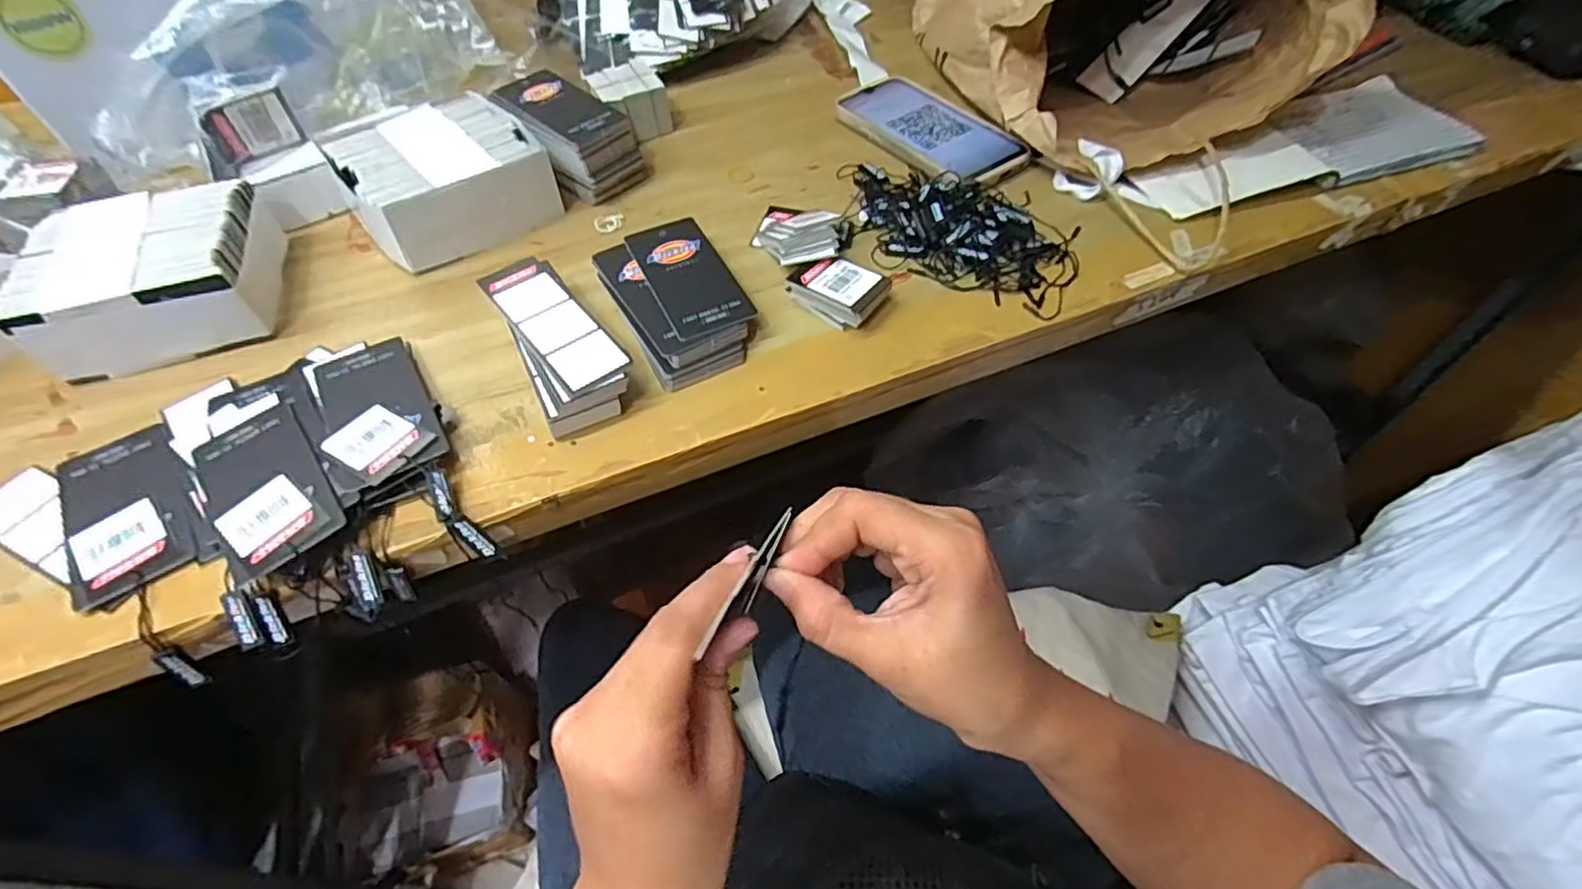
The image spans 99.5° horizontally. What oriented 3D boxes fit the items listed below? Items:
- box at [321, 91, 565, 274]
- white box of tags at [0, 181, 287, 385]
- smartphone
[{"bbox_3d":[-0.243,-0.190,0.470,0.122,0.048,0.119,-31,59,-20],"label":"box"},{"bbox_3d":[-0.385,-0.104,0.405,0.111,0.041,0.113,-16,56,-11],"label":"white box of tags"},{"bbox_3d":[0.111,-0.252,0.537,0.081,0.014,0.160,-34,61,-22],"label":"smartphone"}]

